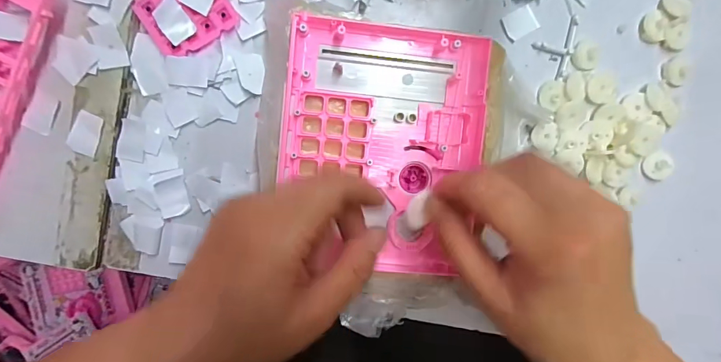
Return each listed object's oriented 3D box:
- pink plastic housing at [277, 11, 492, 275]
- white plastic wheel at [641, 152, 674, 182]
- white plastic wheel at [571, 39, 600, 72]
[{"bbox_3d":[0.014,-0.023,0.265,0.132,0.027,0.162,6,99,-4],"label":"pink plastic housing"},{"bbox_3d":[0.235,-0.011,0.312,0.023,0.007,0.023,0,99,-3],"label":"white plastic wheel"},{"bbox_3d":[0.173,-0.096,0.300,0.021,0.004,0.022,0,99,-3],"label":"white plastic wheel"}]

